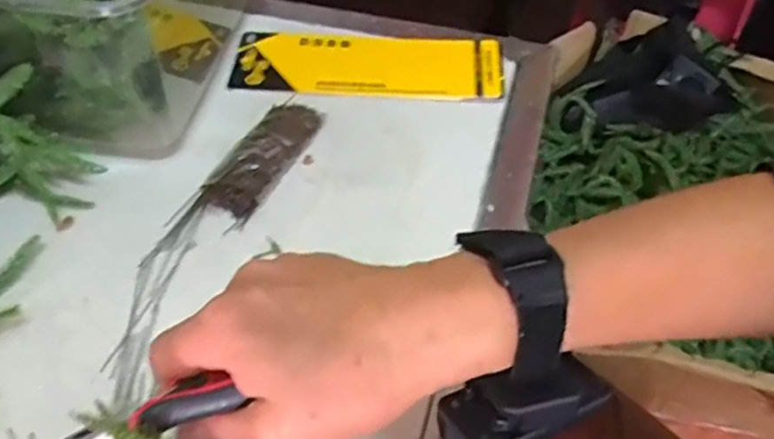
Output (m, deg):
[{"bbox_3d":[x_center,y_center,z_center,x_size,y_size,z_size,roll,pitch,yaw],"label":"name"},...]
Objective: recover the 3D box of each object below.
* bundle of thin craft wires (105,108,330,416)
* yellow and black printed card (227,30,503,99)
[{"bbox_3d":[-0.120,-0.002,0.441,0.057,0.026,0.250,17,52,13],"label":"bundle of thin craft wires"},{"bbox_3d":[-0.015,-0.134,0.558,0.219,0.005,0.081,3,50,2],"label":"yellow and black printed card"}]

